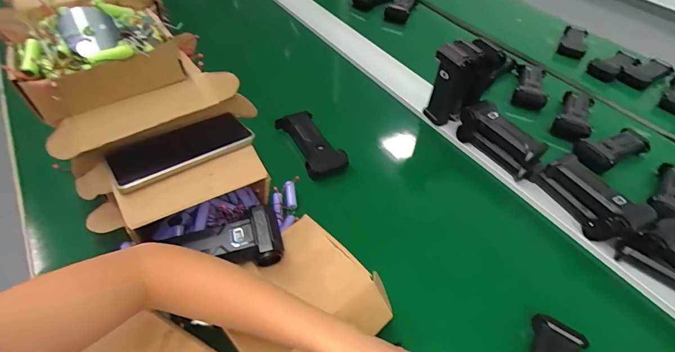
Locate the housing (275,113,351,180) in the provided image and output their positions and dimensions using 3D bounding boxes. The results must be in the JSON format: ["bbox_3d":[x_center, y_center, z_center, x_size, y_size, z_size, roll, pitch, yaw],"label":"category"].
[{"bbox_3d":[-0.047,-0.061,0.684,0.071,0.037,0.166,-20,52,-24],"label":"housing"}]

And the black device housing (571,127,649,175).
[{"bbox_3d":[0.563,-0.056,0.752,0.166,0.044,0.074,-17,51,-21],"label":"black device housing"}]

